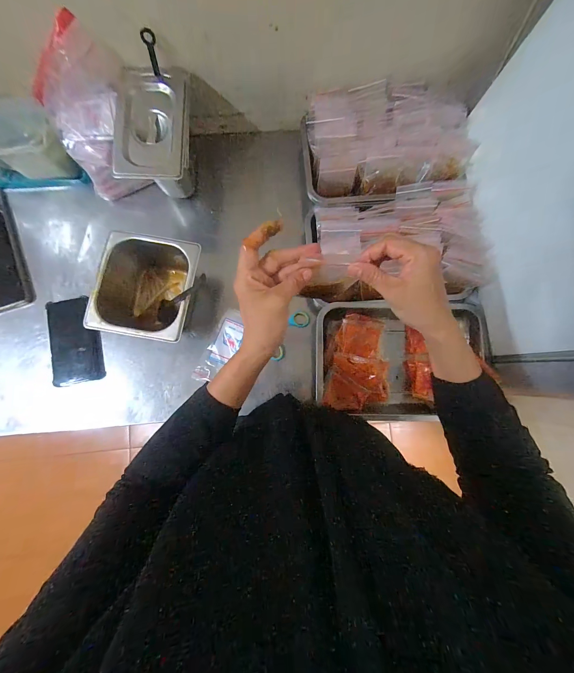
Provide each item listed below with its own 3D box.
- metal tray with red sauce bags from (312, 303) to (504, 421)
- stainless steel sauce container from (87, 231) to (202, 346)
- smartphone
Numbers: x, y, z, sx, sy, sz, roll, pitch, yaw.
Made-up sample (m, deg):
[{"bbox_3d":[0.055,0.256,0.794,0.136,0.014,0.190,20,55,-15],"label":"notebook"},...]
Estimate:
[{"bbox_3d":[0.206,0.046,0.538,0.306,0.067,0.201,1,83,-2],"label":"metal tray with red sauce bags"},{"bbox_3d":[-0.242,-0.084,0.519,0.157,0.097,0.175,10,83,-1],"label":"stainless steel sauce container"},{"bbox_3d":[-0.410,0.008,0.546,0.088,0.009,0.163,-11,84,-4],"label":"smartphone"}]

